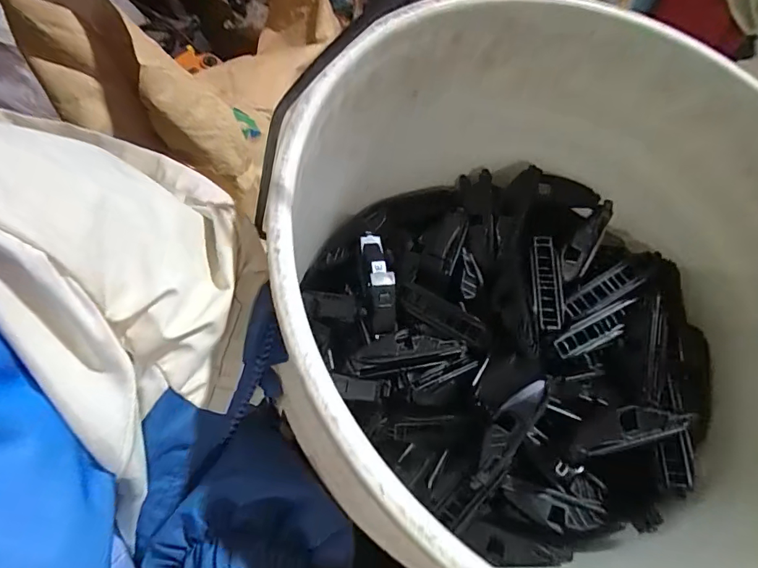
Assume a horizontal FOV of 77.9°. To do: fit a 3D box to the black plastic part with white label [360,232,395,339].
[{"bbox_3d":[0.000,-0.002,0.330,0.017,0.023,0.073,-8,76,-10],"label":"black plastic part with white label"}]

